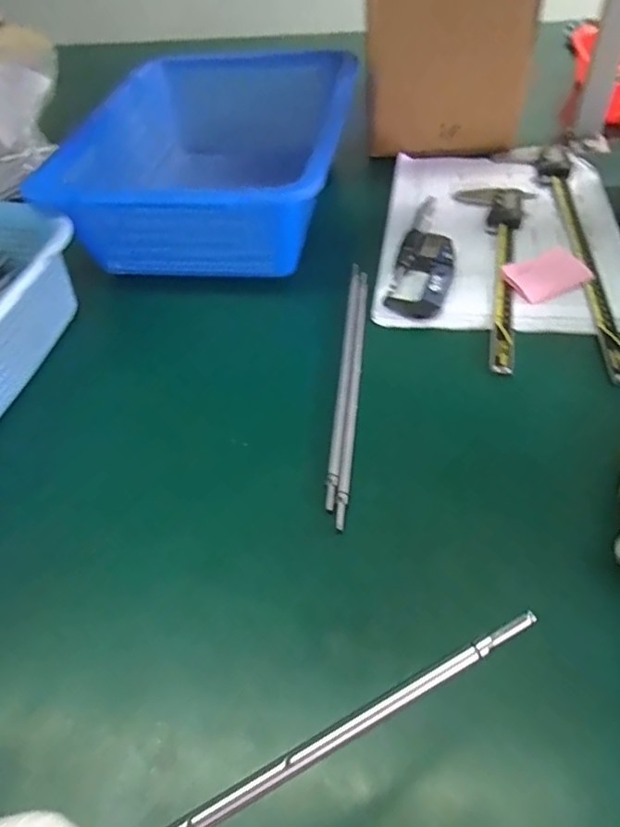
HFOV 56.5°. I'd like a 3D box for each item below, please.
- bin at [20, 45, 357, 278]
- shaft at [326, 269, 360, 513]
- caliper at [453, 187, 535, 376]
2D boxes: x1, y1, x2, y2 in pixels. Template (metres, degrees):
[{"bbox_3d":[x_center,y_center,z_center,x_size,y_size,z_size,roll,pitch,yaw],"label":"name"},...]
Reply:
[{"bbox_3d":[-0.096,-0.281,0.646,0.270,0.129,0.385,7,49,11],"label":"bin"},{"bbox_3d":[0.030,-0.037,0.474,0.011,0.008,0.271,2,49,7],"label":"shaft"},{"bbox_3d":[0.178,-0.148,0.542,0.070,0.016,0.293,5,49,9],"label":"caliper"}]

